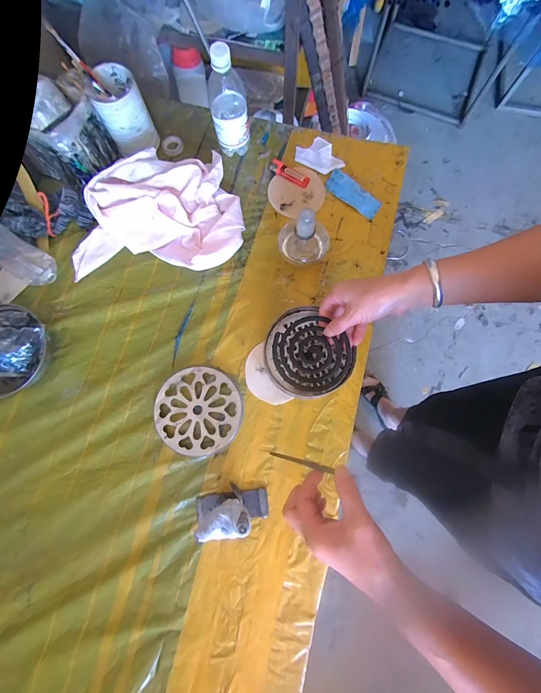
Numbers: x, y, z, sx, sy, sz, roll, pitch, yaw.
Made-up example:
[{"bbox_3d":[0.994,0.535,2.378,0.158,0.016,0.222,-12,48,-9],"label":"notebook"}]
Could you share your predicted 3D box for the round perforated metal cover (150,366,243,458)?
[{"bbox_3d":[-0.116,0.104,0.481,0.140,0.013,0.137,0,79,0],"label":"round perforated metal cover"}]

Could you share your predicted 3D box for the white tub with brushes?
[{"bbox_3d":[-0.262,-0.421,0.526,0.081,0.127,0.089,-28,80,-5],"label":"white tub with brushes"}]

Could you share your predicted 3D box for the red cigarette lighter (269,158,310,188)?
[{"bbox_3d":[0.035,-0.331,0.567,0.084,0.010,0.029,35,81,7],"label":"red cigarette lighter"}]

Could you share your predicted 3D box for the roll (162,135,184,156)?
[{"bbox_3d":[-0.195,-0.400,0.588,0.041,0.013,0.038,0,79,0],"label":"roll"}]

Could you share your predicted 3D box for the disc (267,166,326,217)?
[{"bbox_3d":[0.048,-0.296,0.562,0.104,0.009,0.095,0,84,1],"label":"disc"}]

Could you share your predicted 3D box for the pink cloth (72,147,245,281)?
[{"bbox_3d":[-0.203,-0.243,0.518,0.301,0.078,0.215,-5,79,-1],"label":"pink cloth"}]

